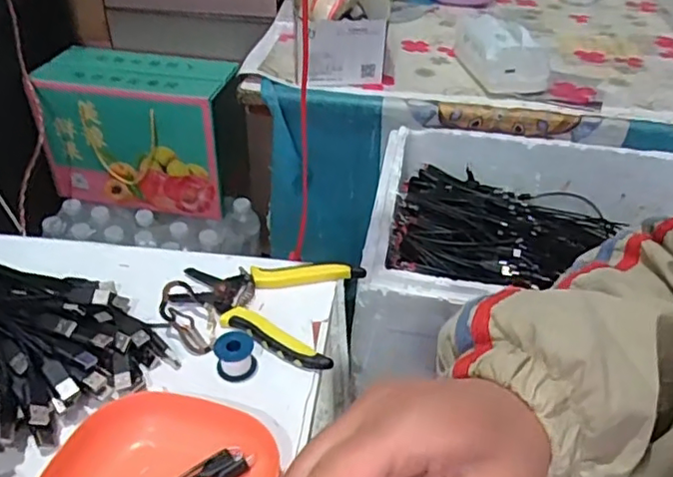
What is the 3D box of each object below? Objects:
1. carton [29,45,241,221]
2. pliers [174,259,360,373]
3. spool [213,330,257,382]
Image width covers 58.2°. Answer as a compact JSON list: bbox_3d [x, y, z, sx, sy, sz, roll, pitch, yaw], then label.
[{"bbox_3d":[-0.346,-0.195,1.107,0.331,0.236,0.156,7,38,5],"label":"carton"},{"bbox_3d":[-0.063,0.050,0.526,0.155,0.021,0.111,14,40,14],"label":"pliers"},{"bbox_3d":[-0.078,0.090,0.466,0.030,0.028,0.027,-8,39,-13],"label":"spool"}]

